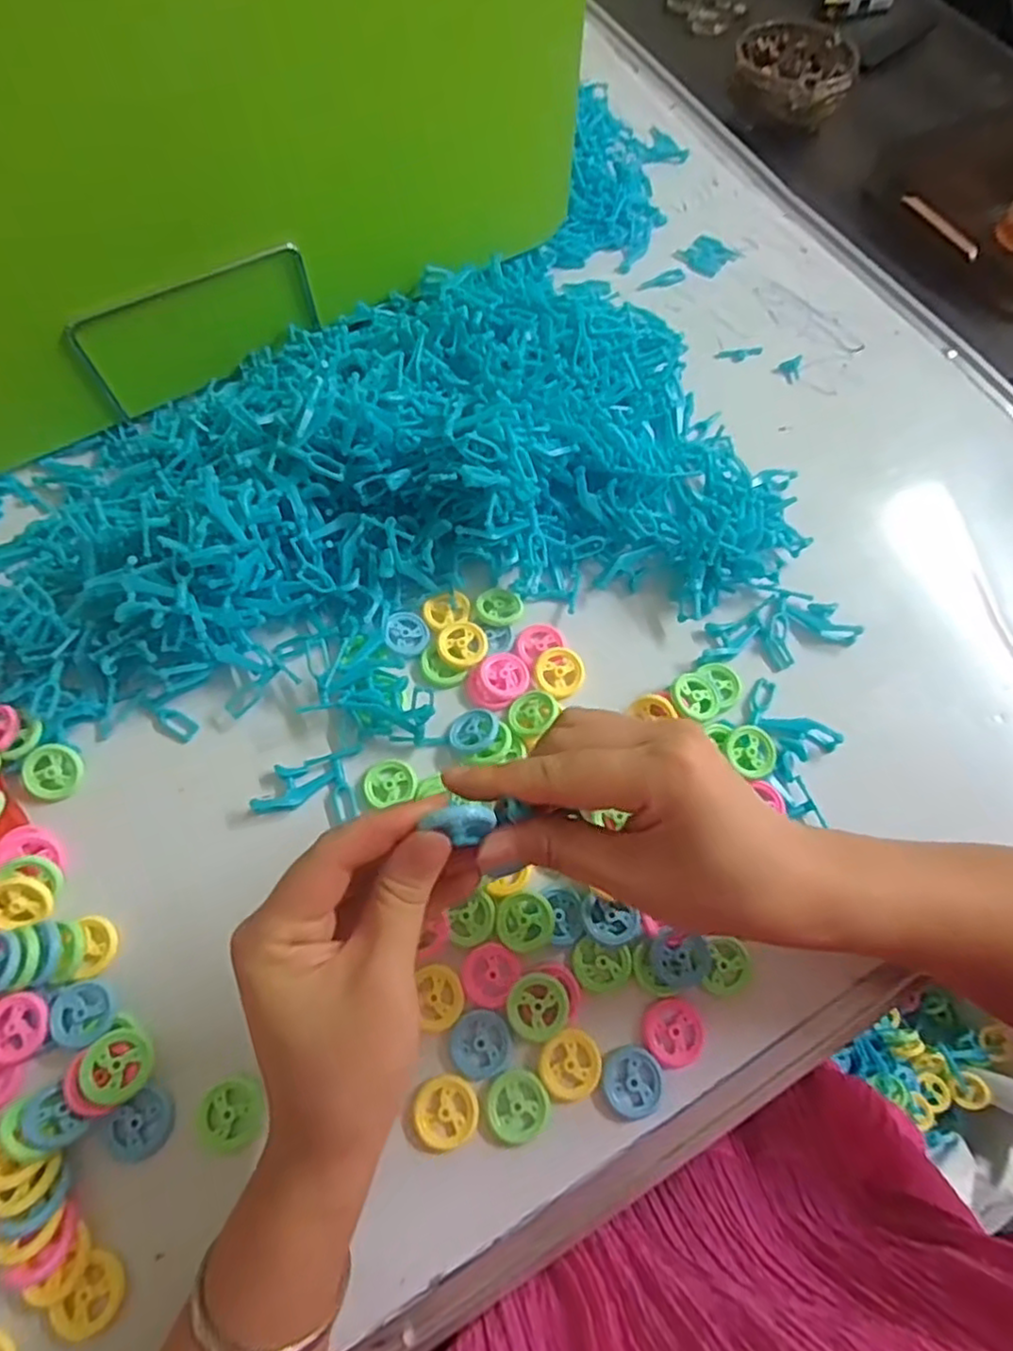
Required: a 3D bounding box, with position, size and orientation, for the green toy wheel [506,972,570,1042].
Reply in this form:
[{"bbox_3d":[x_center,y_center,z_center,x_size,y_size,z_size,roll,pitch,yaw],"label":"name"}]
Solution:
[{"bbox_3d":[0.015,0.161,0.330,0.029,0.007,0.029,1,67,-2],"label":"green toy wheel"}]

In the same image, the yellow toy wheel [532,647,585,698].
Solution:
[{"bbox_3d":[0.031,-0.002,0.400,0.031,0.005,0.029,1,67,-2],"label":"yellow toy wheel"}]

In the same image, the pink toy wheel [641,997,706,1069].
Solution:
[{"bbox_3d":[0.082,0.174,0.332,0.030,0.004,0.030,1,67,-2],"label":"pink toy wheel"}]

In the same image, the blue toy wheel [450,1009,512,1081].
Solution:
[{"bbox_3d":[-0.012,0.176,0.325,0.028,0.004,0.029,1,67,-2],"label":"blue toy wheel"}]

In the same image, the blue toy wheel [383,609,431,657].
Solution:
[{"bbox_3d":[-0.060,-0.026,0.409,0.028,0.004,0.030,8,64,-18],"label":"blue toy wheel"}]

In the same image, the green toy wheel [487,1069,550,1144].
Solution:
[{"bbox_3d":[0.006,0.200,0.315,0.028,0.004,0.029,1,67,-2],"label":"green toy wheel"}]

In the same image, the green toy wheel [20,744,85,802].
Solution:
[{"bbox_3d":[-0.245,0.052,0.366,0.028,0.004,0.031,-19,83,-23],"label":"green toy wheel"}]

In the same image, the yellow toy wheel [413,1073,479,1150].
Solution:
[{"bbox_3d":[-0.028,0.202,0.314,0.028,0.004,0.029,1,67,-2],"label":"yellow toy wheel"}]

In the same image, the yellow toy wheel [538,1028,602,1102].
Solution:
[{"bbox_3d":[0.031,0.185,0.322,0.029,0.004,0.029,1,67,-2],"label":"yellow toy wheel"}]

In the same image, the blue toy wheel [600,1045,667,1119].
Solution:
[{"bbox_3d":[0.060,0.193,0.323,0.029,0.005,0.030,1,67,-2],"label":"blue toy wheel"}]

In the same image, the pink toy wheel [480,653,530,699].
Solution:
[{"bbox_3d":[0.000,-0.001,0.397,0.029,0.006,0.027,1,67,-2],"label":"pink toy wheel"}]

